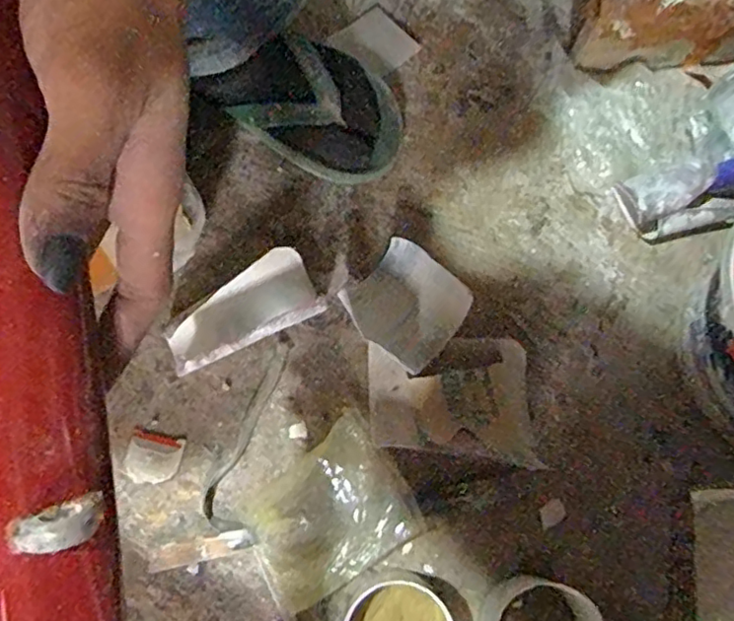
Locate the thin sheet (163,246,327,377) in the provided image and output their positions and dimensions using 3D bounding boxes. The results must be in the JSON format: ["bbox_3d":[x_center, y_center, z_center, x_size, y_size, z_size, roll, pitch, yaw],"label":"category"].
[{"bbox_3d":[-0.089,0.004,0.432,0.110,0.033,0.053,-28,76,-9],"label":"thin sheet"}]

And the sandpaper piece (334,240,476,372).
[{"bbox_3d":[0.028,-0.004,0.443,0.084,0.030,0.075,42,77,15],"label":"sandpaper piece"}]

